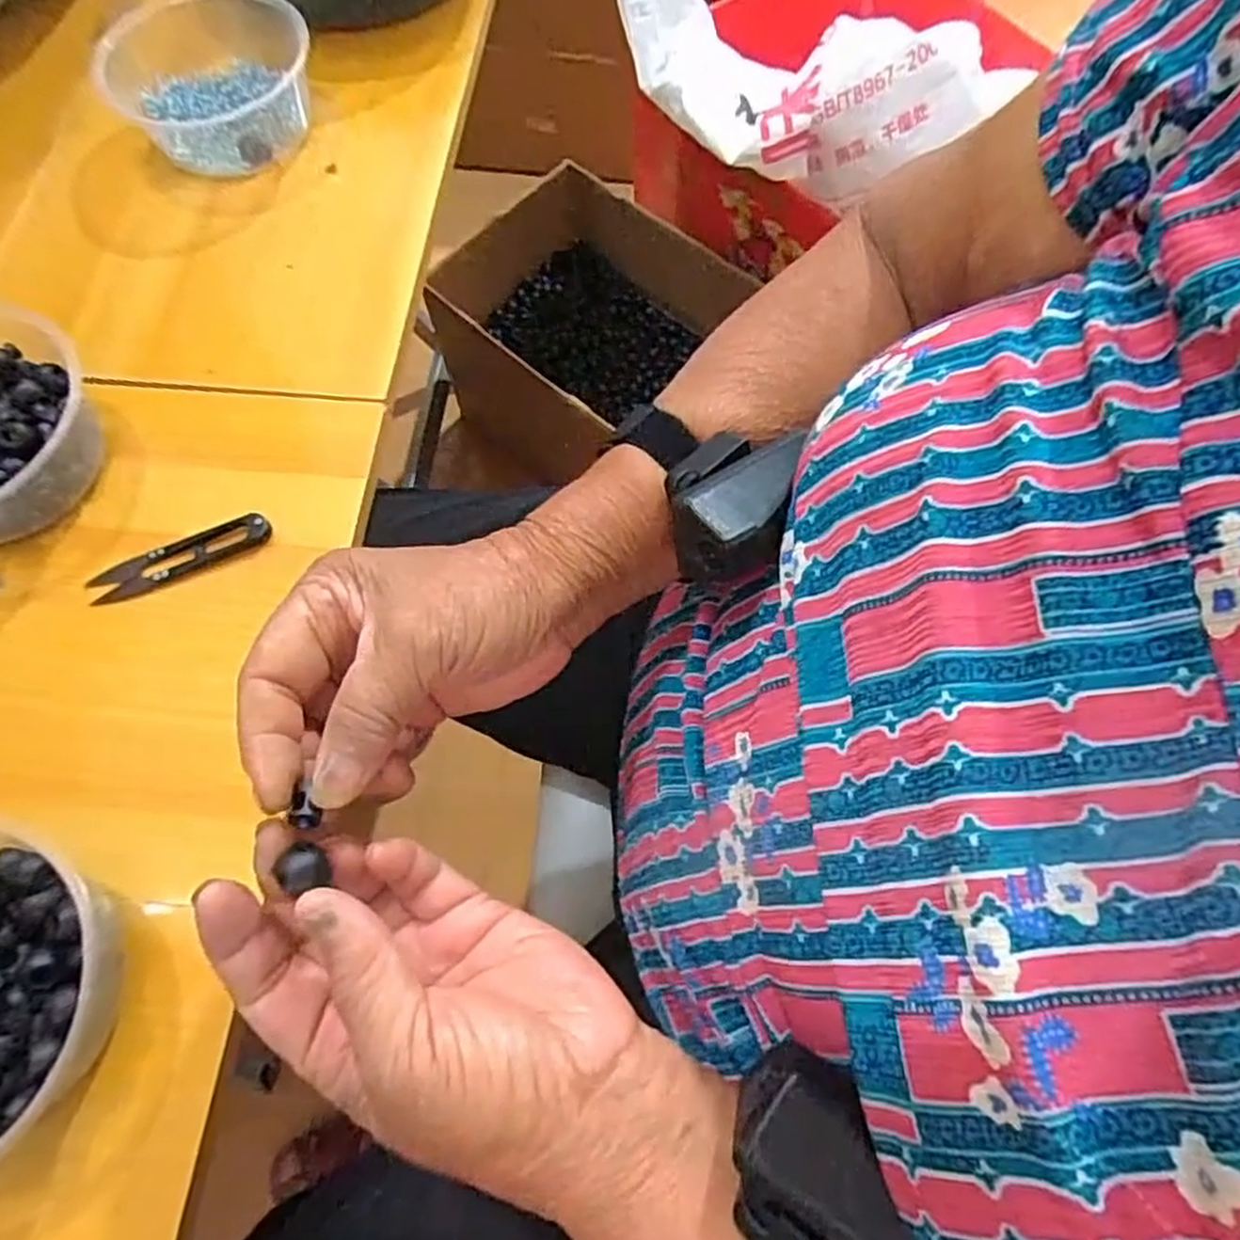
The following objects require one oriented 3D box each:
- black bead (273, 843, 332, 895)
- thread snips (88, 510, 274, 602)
[{"bbox_3d":[-0.100,0.078,0.232,0.016,0.009,0.014,26,67,14],"label":"black bead"},{"bbox_3d":[-0.250,-0.037,0.420,0.101,0.008,0.022,-23,65,-10],"label":"thread snips"}]

